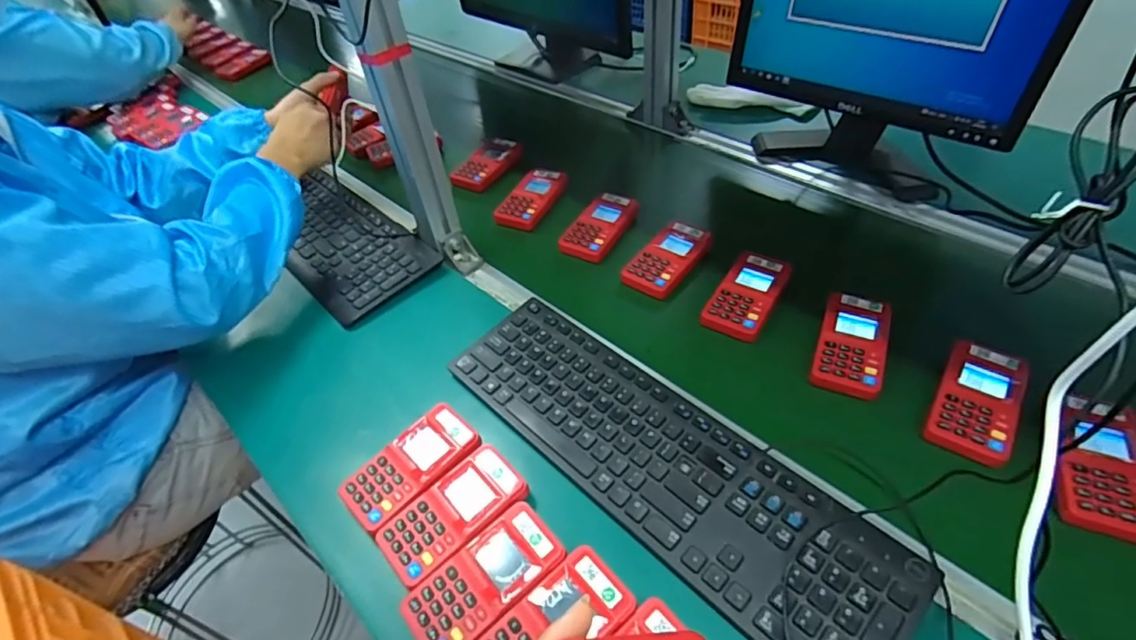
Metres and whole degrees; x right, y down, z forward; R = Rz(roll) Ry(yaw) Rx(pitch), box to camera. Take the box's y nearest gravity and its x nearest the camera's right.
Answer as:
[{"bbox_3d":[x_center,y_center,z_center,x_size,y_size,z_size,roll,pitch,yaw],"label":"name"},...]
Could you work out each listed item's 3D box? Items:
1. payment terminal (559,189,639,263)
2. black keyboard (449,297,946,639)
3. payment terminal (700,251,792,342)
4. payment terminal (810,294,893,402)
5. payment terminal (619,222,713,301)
[{"bbox_3d":[0.044,-0.125,0.745,0.065,0.031,0.122,18,50,24],"label":"payment terminal"},{"bbox_3d":[0.076,0.113,0.491,0.131,0.021,0.437,-37,52,-27],"label":"black keyboard"},{"bbox_3d":[0.205,-0.026,0.636,0.066,0.033,0.122,23,54,28],"label":"payment terminal"},{"bbox_3d":[0.293,0.022,0.570,0.062,0.029,0.121,16,49,22],"label":"payment terminal"},{"bbox_3d":[0.123,-0.073,0.674,0.067,0.029,0.124,26,49,29],"label":"payment terminal"}]

